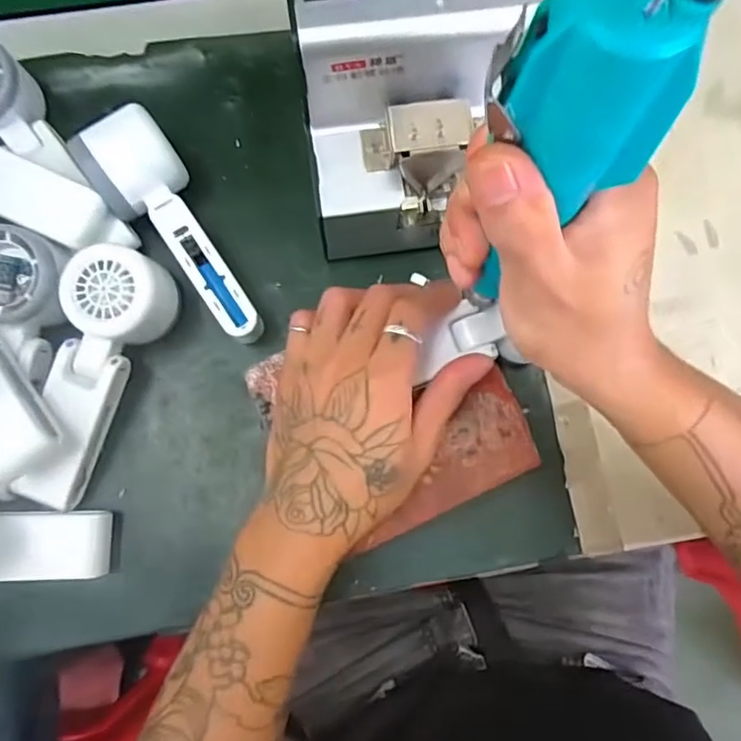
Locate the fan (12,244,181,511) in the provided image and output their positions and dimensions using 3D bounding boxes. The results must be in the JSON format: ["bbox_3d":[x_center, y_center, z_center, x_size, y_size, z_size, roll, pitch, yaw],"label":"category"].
[{"bbox_3d":[-0.179,0.003,0.358,0.057,0.053,0.163,25,81,2],"label":"fan"}]

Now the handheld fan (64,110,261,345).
[{"bbox_3d":[-0.119,-0.090,0.371,0.053,0.057,0.155,-38,83,-8],"label":"handheld fan"}]

